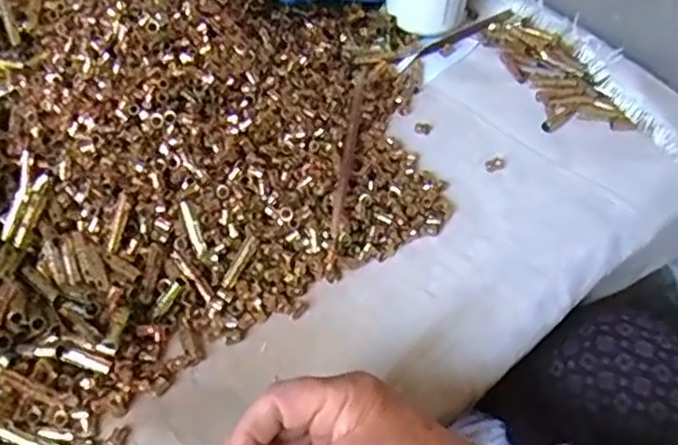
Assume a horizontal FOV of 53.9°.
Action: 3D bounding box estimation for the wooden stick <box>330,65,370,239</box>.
[{"bbox_3d":[0.007,-0.065,0.521,0.010,0.007,0.181,5,51,8],"label":"wooden stick"}]

